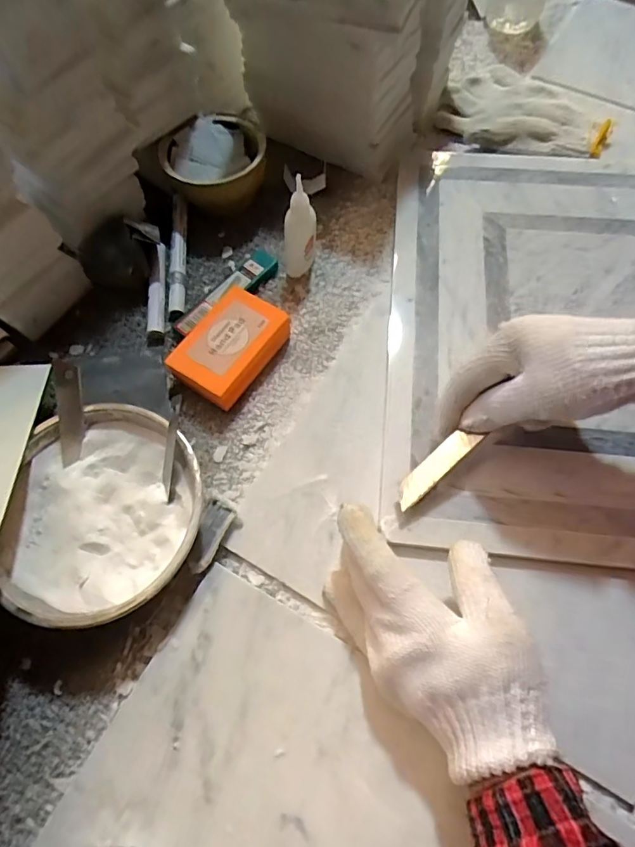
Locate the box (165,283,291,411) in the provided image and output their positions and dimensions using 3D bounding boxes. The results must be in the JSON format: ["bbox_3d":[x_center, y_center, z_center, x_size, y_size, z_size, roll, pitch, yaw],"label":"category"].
[{"bbox_3d":[-0.071,-0.062,0.419,0.072,0.027,0.096,30,71,14],"label":"box"}]

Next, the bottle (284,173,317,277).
[{"bbox_3d":[-0.016,-0.172,0.439,0.029,0.096,0.032,-4,66,1],"label":"bottle"}]

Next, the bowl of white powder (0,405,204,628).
[{"bbox_3d":[-0.145,0.062,0.349,0.134,0.042,0.142,-1,67,2],"label":"bowl of white powder"}]

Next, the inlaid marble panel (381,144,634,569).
[{"bbox_3d":[0.256,-0.090,0.423,0.380,0.022,0.404,6,67,5],"label":"inlaid marble panel"}]

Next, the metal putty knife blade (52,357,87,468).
[{"bbox_3d":[-0.179,-0.008,0.362,0.017,0.006,0.076,-5,104,-24],"label":"metal putty knife blade"}]

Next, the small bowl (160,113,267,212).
[{"bbox_3d":[-0.097,-0.254,0.500,0.095,0.054,0.104,-1,67,2],"label":"small bowl"}]

